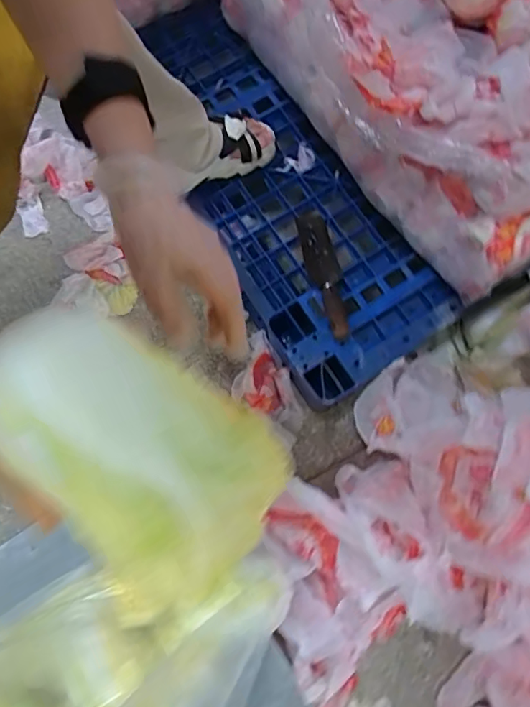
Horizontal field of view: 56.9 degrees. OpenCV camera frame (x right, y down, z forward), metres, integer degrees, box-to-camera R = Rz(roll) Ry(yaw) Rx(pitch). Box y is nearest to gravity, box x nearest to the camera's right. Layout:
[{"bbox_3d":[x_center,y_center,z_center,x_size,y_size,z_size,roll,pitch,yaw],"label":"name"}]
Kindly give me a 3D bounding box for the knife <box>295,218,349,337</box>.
[{"bbox_3d":[0.111,-0.150,0.897,0.054,0.019,0.255,-12,76,-2],"label":"knife"}]

